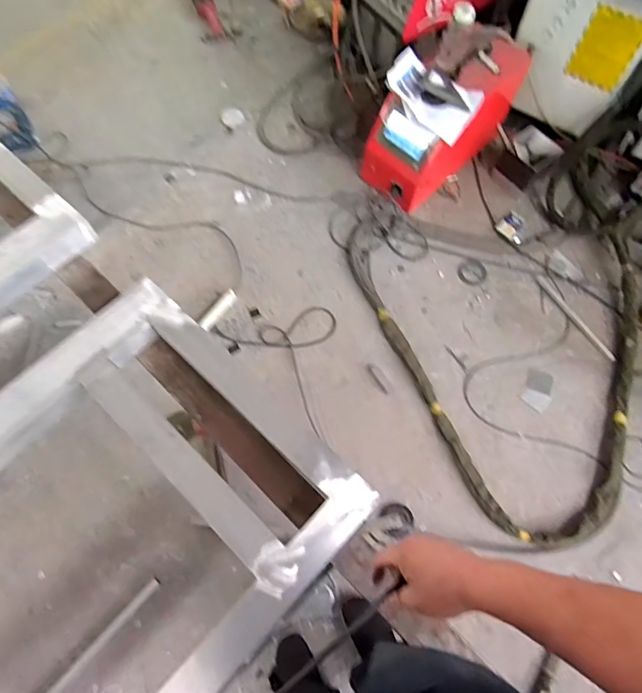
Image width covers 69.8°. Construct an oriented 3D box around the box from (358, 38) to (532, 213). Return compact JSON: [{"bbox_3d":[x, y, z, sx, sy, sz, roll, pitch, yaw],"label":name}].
[{"bbox_3d":[0.452,-0.846,1.727,0.297,0.379,0.639,38,71,15],"label":"box"}]

